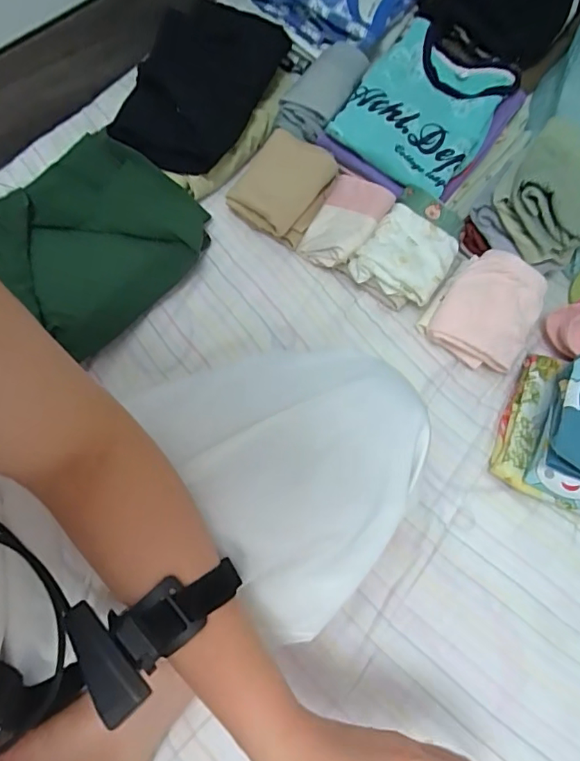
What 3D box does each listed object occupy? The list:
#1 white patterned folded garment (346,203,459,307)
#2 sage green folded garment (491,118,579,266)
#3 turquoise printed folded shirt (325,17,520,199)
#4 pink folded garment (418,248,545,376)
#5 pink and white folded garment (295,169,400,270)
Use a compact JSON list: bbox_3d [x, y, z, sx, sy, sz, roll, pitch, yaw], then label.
[{"bbox_3d":[0.119,-0.124,0.540,0.089,0.051,0.091,32,71,11],"label":"white patterned folded garment"},{"bbox_3d":[0.265,-0.182,0.498,0.117,0.059,0.115,45,75,-9],"label":"sage green folded garment"},{"bbox_3d":[0.149,-0.308,0.572,0.151,0.028,0.184,31,71,11],"label":"turquoise printed folded shirt"},{"bbox_3d":[0.196,-0.068,0.508,0.100,0.064,0.103,33,71,12],"label":"pink folded garment"},{"bbox_3d":[0.058,-0.167,0.546,0.070,0.059,0.098,35,71,12],"label":"pink and white folded garment"}]

